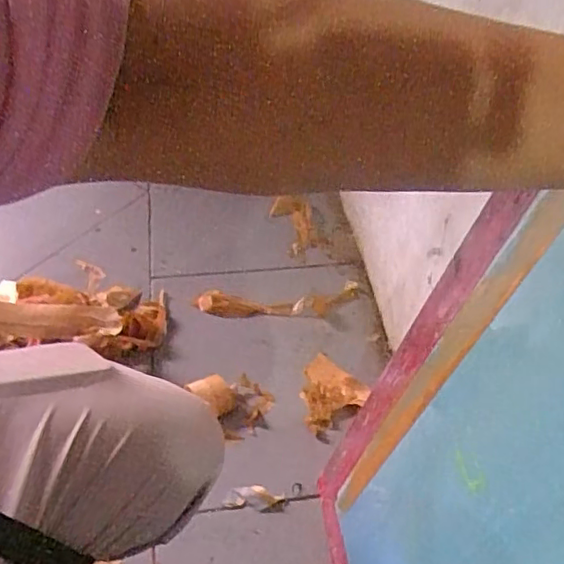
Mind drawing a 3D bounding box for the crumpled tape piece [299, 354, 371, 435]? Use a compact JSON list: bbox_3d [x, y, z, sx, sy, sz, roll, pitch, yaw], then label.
[{"bbox_3d":[0.060,0.155,0.845,0.104,0.021,0.108,37,53,26],"label":"crumpled tape piece"}]

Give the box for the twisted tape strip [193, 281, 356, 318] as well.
[{"bbox_3d":[-0.004,0.034,0.955,0.260,0.019,0.056,-4,47,-10],"label":"twisted tape strip"}]

